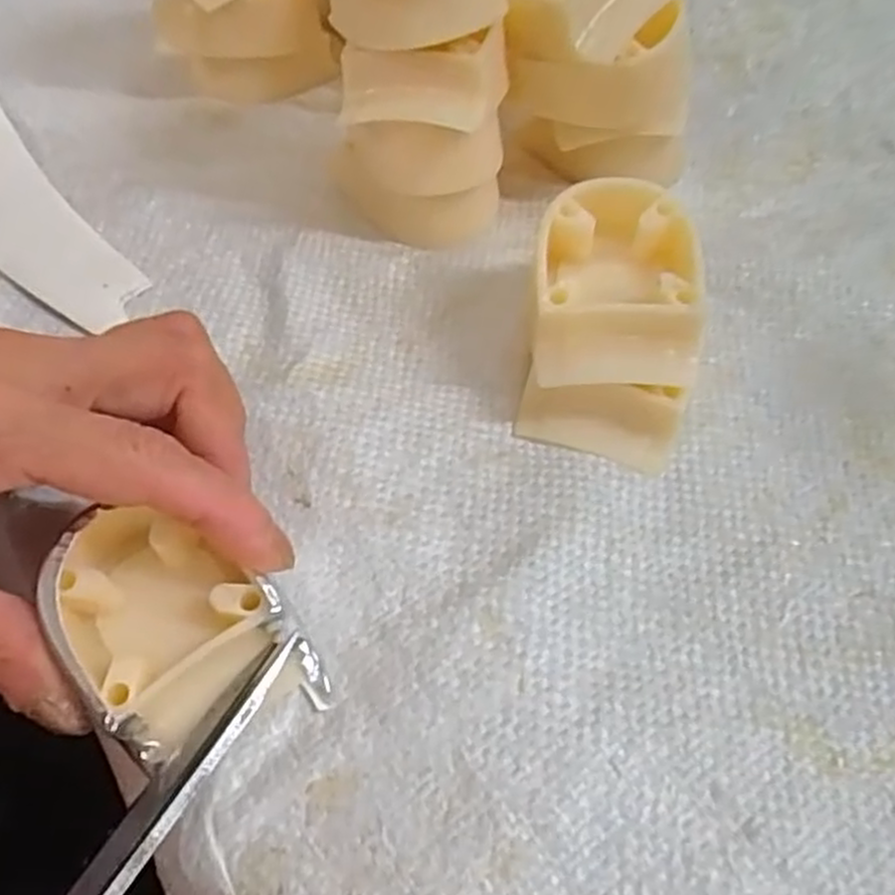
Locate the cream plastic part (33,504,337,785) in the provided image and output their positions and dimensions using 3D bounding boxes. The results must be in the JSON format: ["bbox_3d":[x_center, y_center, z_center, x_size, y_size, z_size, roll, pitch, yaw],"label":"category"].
[{"bbox_3d":[-0.065,0.044,0.183,0.064,0.022,0.043,38,63,21],"label":"cream plastic part"}]

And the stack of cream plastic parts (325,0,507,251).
[{"bbox_3d":[-0.011,-0.122,0.243,0.055,0.107,0.058,-3,57,-2],"label":"stack of cream plastic parts"}]

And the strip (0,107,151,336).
[{"bbox_3d":[-0.156,-0.089,0.276,0.035,0.005,0.139,-35,64,-21],"label":"strip"}]

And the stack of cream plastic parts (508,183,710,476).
[{"bbox_3d":[0.045,-0.037,0.227,0.051,0.043,0.069,7,58,4],"label":"stack of cream plastic parts"}]

